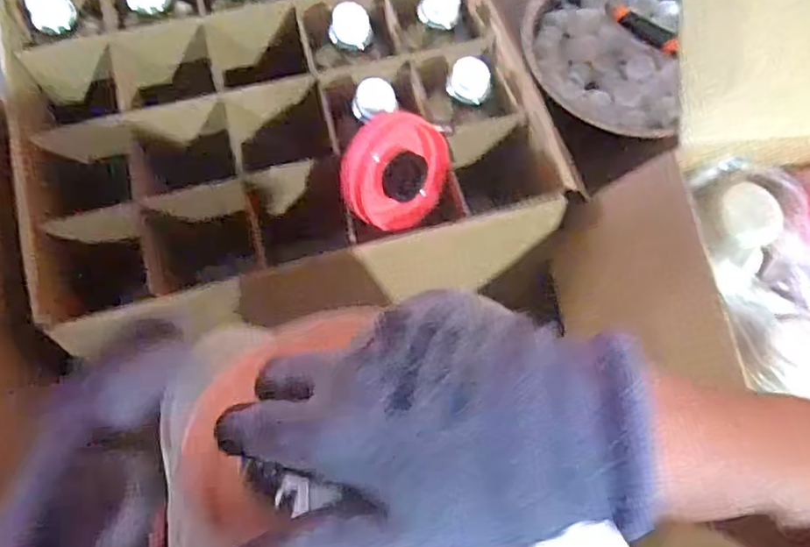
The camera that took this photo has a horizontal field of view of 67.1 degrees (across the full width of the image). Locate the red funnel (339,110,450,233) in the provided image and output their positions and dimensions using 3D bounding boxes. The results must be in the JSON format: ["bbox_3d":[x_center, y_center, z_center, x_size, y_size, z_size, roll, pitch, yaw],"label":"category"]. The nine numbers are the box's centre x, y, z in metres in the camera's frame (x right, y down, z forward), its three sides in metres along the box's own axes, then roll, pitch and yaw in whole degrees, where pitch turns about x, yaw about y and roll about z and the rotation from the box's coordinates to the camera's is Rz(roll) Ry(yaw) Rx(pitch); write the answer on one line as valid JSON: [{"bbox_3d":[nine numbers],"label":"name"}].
[{"bbox_3d":[-0.013,-0.119,0.723,0.138,0.053,0.129,-24,113,-32],"label":"red funnel"}]

